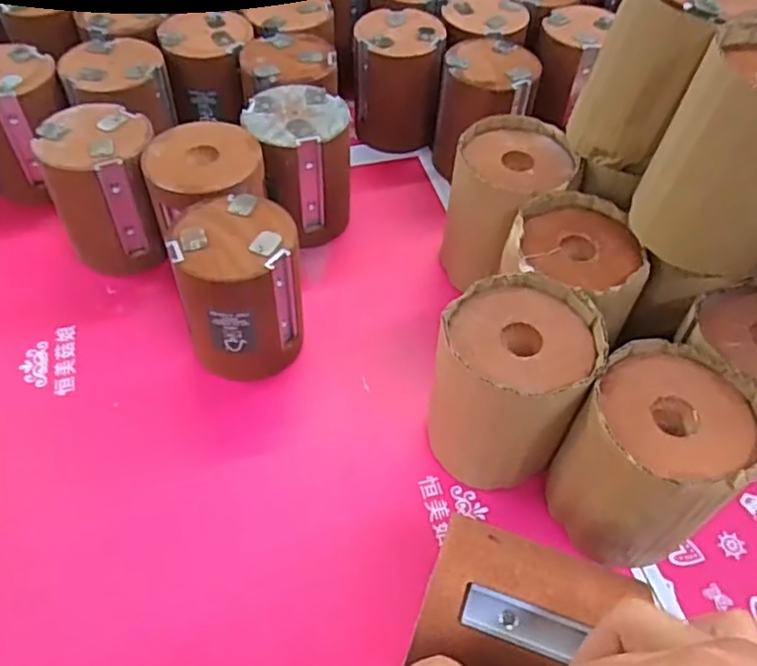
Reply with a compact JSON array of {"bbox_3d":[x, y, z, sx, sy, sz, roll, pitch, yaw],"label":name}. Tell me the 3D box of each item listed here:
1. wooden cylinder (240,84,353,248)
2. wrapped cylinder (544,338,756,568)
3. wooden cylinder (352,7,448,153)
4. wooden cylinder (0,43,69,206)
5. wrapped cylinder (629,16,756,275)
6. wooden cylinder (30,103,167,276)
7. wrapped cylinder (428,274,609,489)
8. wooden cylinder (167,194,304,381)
[{"bbox_3d":[-0.061,-0.129,0.514,0.078,0.098,0.080,-7,53,-9],"label":"wooden cylinder"},{"bbox_3d":[0.146,0.071,0.362,0.079,0.106,0.084,2,52,-2],"label":"wrapped cylinder"},{"bbox_3d":[0.017,-0.223,0.581,0.075,0.091,0.087,1,52,-3],"label":"wooden cylinder"},{"bbox_3d":[-0.291,-0.168,0.529,0.080,0.096,0.083,-24,58,-21],"label":"wooden cylinder"},{"bbox_3d":[0.203,-0.097,0.366,0.086,0.116,0.086,32,57,20],"label":"wrapped cylinder"},{"bbox_3d":[-0.201,-0.108,0.487,0.072,0.097,0.081,-11,54,-12],"label":"wooden cylinder"},{"bbox_3d":[0.075,0.034,0.387,0.085,0.104,0.094,11,52,4],"label":"wrapped cylinder"},{"bbox_3d":[-0.088,-0.026,0.431,0.076,0.097,0.087,-14,54,-14],"label":"wooden cylinder"}]

